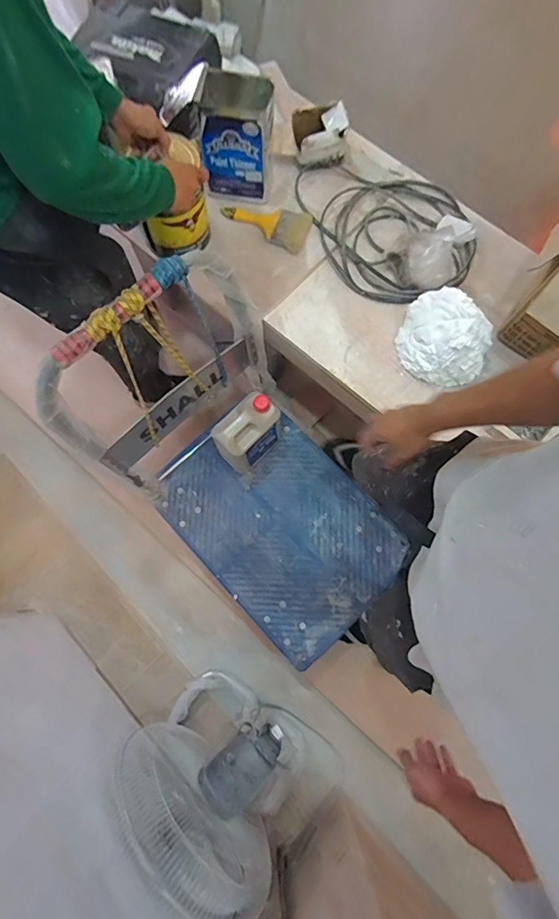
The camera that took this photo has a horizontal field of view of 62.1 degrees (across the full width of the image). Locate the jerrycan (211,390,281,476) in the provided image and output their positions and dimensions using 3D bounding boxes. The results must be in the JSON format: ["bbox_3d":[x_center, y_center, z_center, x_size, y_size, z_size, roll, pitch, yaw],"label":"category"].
[{"bbox_3d":[-0.080,-0.074,1.339,0.200,0.249,0.109,-41,79,-10],"label":"jerrycan"}]

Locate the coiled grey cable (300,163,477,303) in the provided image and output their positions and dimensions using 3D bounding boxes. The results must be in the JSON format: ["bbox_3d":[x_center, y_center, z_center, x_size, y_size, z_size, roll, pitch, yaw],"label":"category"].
[{"bbox_3d":[0.270,-0.610,1.204,0.494,0.071,0.377,21,76,6],"label":"coiled grey cable"}]

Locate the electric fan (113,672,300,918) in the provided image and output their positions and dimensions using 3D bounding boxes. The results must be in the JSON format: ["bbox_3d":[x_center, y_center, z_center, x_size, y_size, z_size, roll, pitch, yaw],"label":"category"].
[{"bbox_3d":[-0.128,0.742,1.135,0.291,0.528,0.403,-44,79,-10],"label":"electric fan"}]

